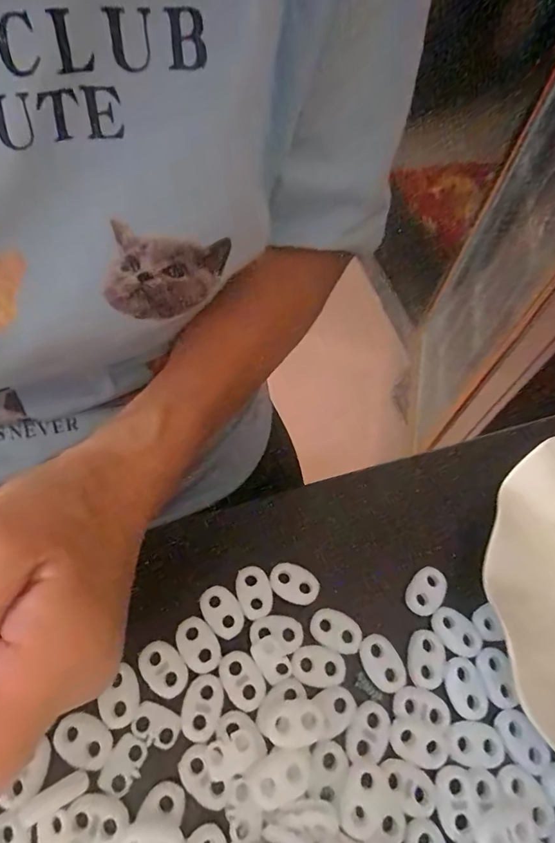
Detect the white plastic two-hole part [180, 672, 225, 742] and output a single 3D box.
[{"bbox_3d":[-0.029,0.112,0.177,0.015,0.004,0.023,13,59,4],"label":"white plastic two-hole part"}]

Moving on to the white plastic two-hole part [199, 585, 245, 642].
[{"bbox_3d":[-0.024,0.082,0.196,0.015,0.004,0.022,-25,64,-18],"label":"white plastic two-hole part"}]

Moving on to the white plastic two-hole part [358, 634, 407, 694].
[{"bbox_3d":[0.044,0.102,0.190,0.015,0.004,0.022,-26,64,-18],"label":"white plastic two-hole part"}]

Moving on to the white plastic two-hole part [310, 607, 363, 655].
[{"bbox_3d":[0.025,0.090,0.194,0.023,0.004,0.015,23,60,9],"label":"white plastic two-hole part"}]

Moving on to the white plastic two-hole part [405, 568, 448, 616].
[{"bbox_3d":[0.067,0.078,0.207,0.021,0.009,0.016,-35,68,-22],"label":"white plastic two-hole part"}]

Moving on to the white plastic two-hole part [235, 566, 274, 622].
[{"bbox_3d":[-0.010,0.075,0.200,0.015,0.004,0.022,-12,61,-11],"label":"white plastic two-hole part"}]

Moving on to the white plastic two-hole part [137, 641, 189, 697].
[{"bbox_3d":[-0.047,0.100,0.183,0.022,0.004,0.015,39,64,18],"label":"white plastic two-hole part"}]

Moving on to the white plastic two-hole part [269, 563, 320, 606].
[{"bbox_3d":[0.007,0.073,0.203,0.023,0.004,0.015,21,60,8],"label":"white plastic two-hole part"}]

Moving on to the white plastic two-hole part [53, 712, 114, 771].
[{"bbox_3d":[-0.073,0.120,0.170,0.022,0.004,0.015,24,60,10],"label":"white plastic two-hole part"}]

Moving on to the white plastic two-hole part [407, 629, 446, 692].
[{"bbox_3d":[0.064,0.100,0.190,0.015,0.004,0.023,14,59,4],"label":"white plastic two-hole part"}]

